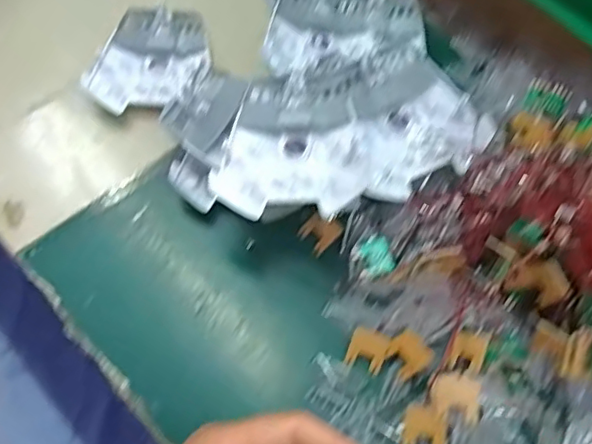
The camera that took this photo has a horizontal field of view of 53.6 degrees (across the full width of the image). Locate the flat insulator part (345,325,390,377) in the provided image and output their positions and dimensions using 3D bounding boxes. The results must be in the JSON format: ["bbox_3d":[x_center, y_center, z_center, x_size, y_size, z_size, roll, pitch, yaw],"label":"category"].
[{"bbox_3d":[0.049,0.088,0.397,0.025,0.004,0.027,19,91,9],"label":"flat insulator part"}]

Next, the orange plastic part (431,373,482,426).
[{"bbox_3d":[0.099,0.109,0.362,0.029,0.005,0.026,10,77,13],"label":"orange plastic part"}]

